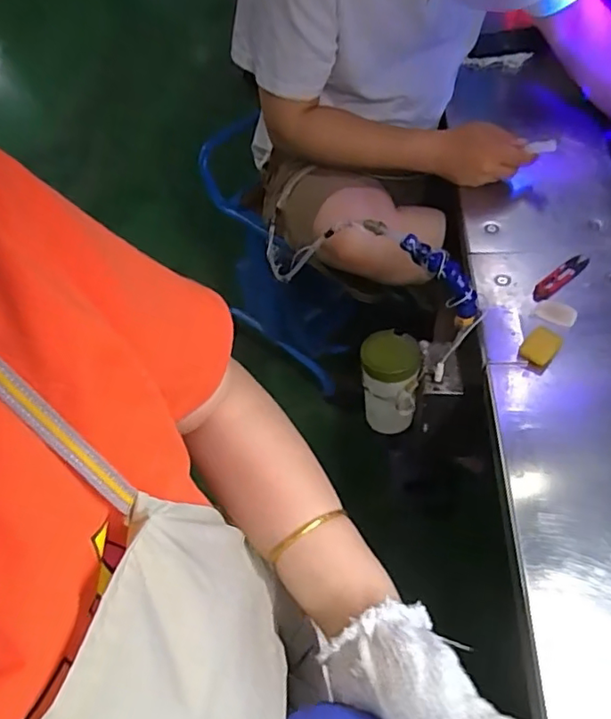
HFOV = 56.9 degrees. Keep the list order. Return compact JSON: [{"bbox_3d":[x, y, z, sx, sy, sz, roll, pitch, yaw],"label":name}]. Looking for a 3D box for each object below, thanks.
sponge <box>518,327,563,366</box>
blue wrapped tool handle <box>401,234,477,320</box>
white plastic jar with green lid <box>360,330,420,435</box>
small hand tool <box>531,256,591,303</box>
[{"bbox_3d":[0.272,-0.014,0.652,0.036,0.018,0.050,32,60,27],"label":"sponge"},{"bbox_3d":[0.165,-0.098,0.659,0.039,0.128,0.019,-21,31,51],"label":"blue wrapped tool handle"},{"bbox_3d":[0.111,0.036,0.763,0.073,0.134,0.075,-2,52,3],"label":"white plastic jar with green lid"},{"bbox_3d":[0.326,-0.105,0.722,0.104,0.005,0.022,-34,56,-20],"label":"small hand tool"}]

